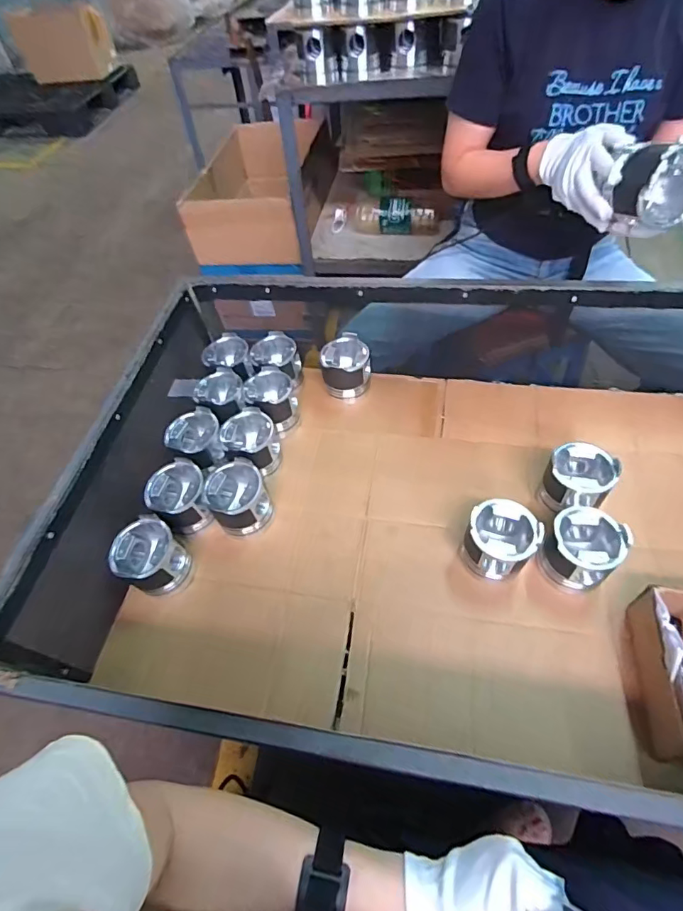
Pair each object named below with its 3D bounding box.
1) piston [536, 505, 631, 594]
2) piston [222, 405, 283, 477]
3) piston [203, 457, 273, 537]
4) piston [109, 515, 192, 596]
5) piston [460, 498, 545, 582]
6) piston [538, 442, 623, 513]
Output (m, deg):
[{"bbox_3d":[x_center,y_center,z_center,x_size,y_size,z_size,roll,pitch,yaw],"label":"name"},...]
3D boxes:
[{"bbox_3d":[0.360,0.142,0.712,0.096,0.112,0.098,-2,53,3],"label":"piston"},{"bbox_3d":[-0.161,-0.011,0.865,0.101,0.105,0.095,-2,53,3],"label":"piston"},{"bbox_3d":[-0.171,0.079,0.796,0.094,0.110,0.096,-2,53,3],"label":"piston"},{"bbox_3d":[-0.302,0.164,0.753,0.093,0.090,0.095,-2,53,3],"label":"piston"},{"bbox_3d":[0.243,0.132,0.727,0.097,0.095,0.092,-2,53,3],"label":"piston"},{"bbox_3d":[0.391,0.045,0.787,0.095,0.107,0.104,-2,53,3],"label":"piston"}]

